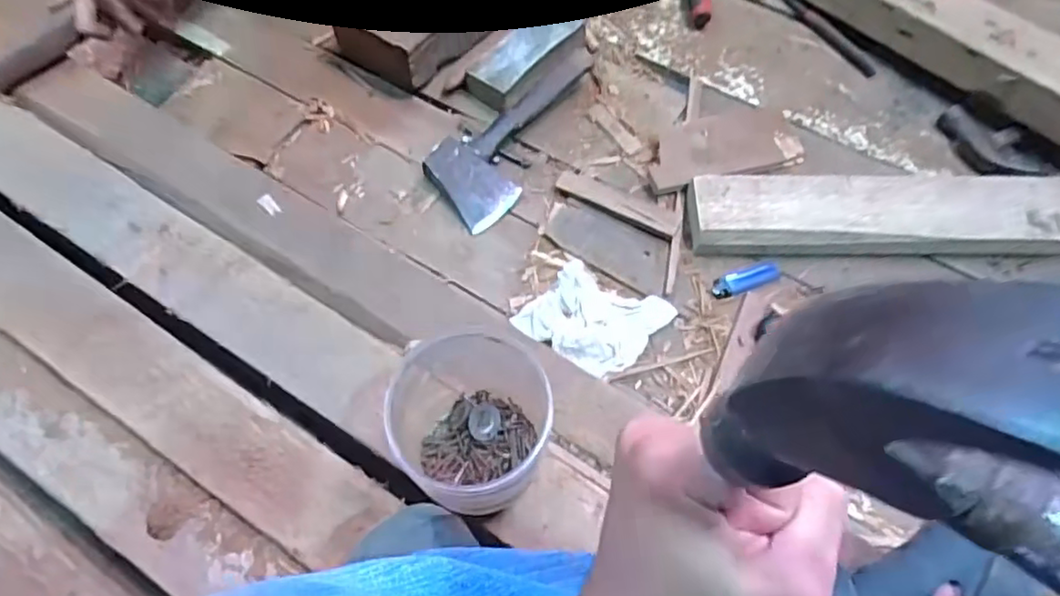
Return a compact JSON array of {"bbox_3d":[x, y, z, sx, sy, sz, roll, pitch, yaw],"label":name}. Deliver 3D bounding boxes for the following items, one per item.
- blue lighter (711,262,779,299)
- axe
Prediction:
[{"bbox_3d":[0.238,-0.020,0.697,0.080,0.009,0.024,-17,66,-10],"label":"blue lighter"},{"bbox_3d":[0.002,-0.193,0.759,0.264,0.037,0.108,-39,72,-18],"label":"axe"}]

